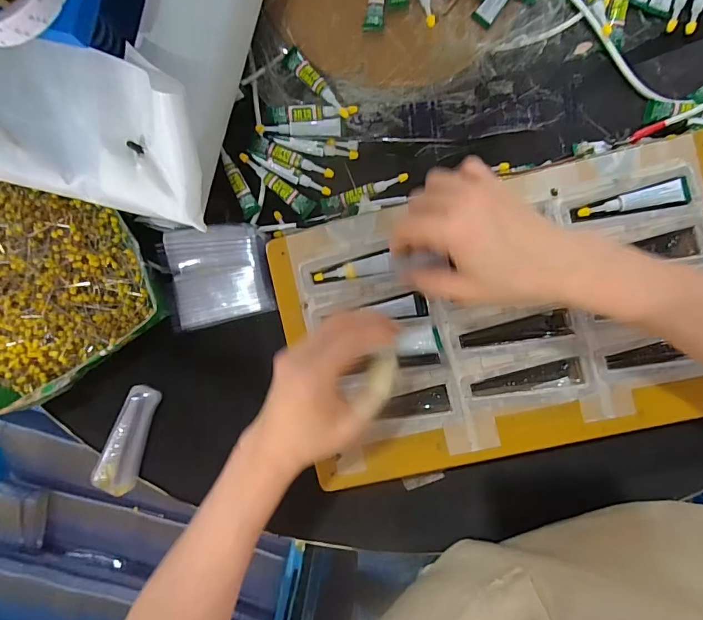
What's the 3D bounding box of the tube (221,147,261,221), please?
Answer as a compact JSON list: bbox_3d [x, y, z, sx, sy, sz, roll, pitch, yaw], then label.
[{"bbox_3d":[-0.112,-0.123,0.415,0.017,0.007,0.070,-28,90,6],"label":"tube"}]

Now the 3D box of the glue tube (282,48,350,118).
[{"bbox_3d":[-0.033,-0.218,0.409,0.018,0.013,0.084,-43,88,5],"label":"glue tube"}]

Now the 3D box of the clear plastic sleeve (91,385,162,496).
[{"bbox_3d":[-0.218,0.127,0.416,0.032,0.028,0.101,20,94,4],"label":"clear plastic sleeve"}]

